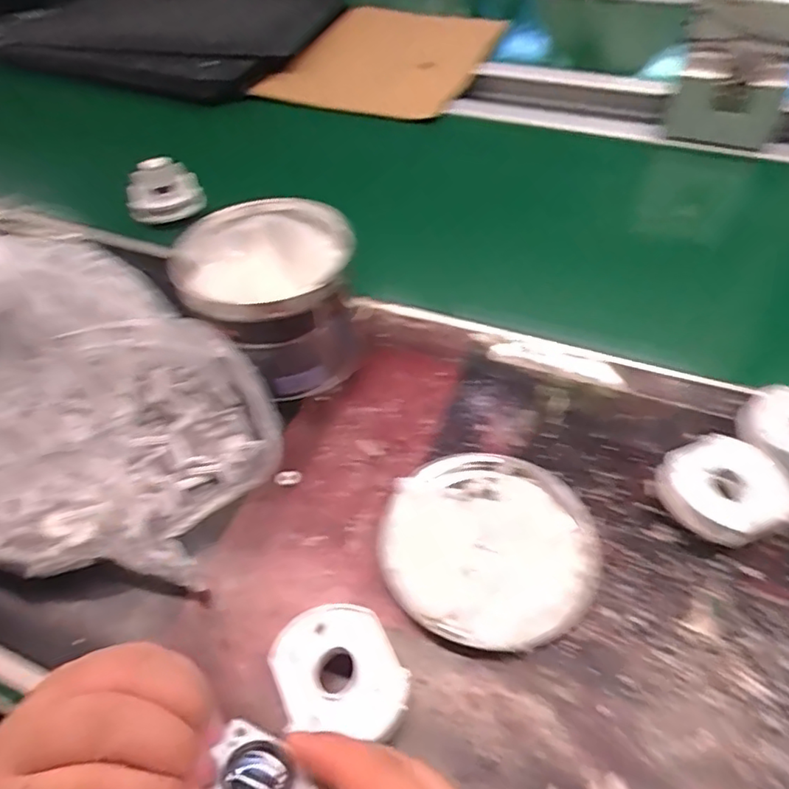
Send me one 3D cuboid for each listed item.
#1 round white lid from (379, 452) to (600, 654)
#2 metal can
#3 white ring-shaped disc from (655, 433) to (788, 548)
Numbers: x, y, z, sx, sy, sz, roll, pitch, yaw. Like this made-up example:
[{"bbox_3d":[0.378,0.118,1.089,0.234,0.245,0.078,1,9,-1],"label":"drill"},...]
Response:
[{"bbox_3d":[0.060,0.090,0.373,0.130,0.020,0.129,-1,48,1],"label":"round white lid"},{"bbox_3d":[-0.096,-0.075,0.474,0.122,0.102,0.128,-11,49,-7],"label":"metal can"},{"bbox_3d":[0.212,0.063,0.380,0.077,0.040,0.064,31,56,27],"label":"white ring-shaped disc"}]

